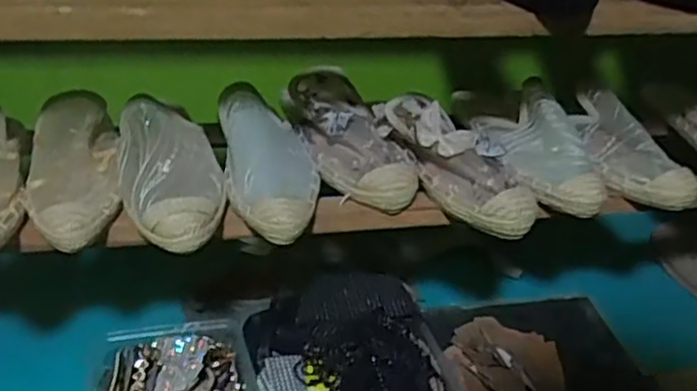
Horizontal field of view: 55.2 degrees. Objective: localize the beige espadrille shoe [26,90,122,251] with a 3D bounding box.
[{"bbox_3d":[-0.239,-0.023,0.578,0.074,0.054,0.161,-3,51,-14],"label":"beige espadrille shoe"}]

